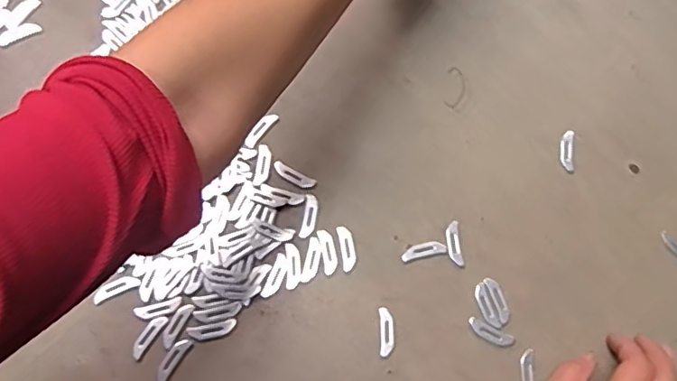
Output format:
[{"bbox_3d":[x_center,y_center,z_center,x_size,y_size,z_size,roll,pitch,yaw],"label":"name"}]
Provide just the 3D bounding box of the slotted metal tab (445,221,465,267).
[{"bbox_3d":[0.091,0.042,0.444,0.011,0.004,0.036,-4,73,-3],"label":"slotted metal tab"}]

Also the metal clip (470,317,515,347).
[{"bbox_3d":[0.115,0.108,0.425,0.035,0.004,0.011,27,74,7],"label":"metal clip"}]

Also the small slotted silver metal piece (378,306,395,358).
[{"bbox_3d":[0.037,0.105,0.422,0.012,0.004,0.035,0,73,-1],"label":"small slotted silver metal piece"}]

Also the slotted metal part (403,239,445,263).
[{"bbox_3d":[0.066,0.046,0.442,0.034,0.004,0.012,-12,73,-5],"label":"slotted metal part"}]

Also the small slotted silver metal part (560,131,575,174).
[{"bbox_3d":[0.191,-0.033,0.471,0.012,0.004,0.038,7,73,1],"label":"small slotted silver metal part"}]

